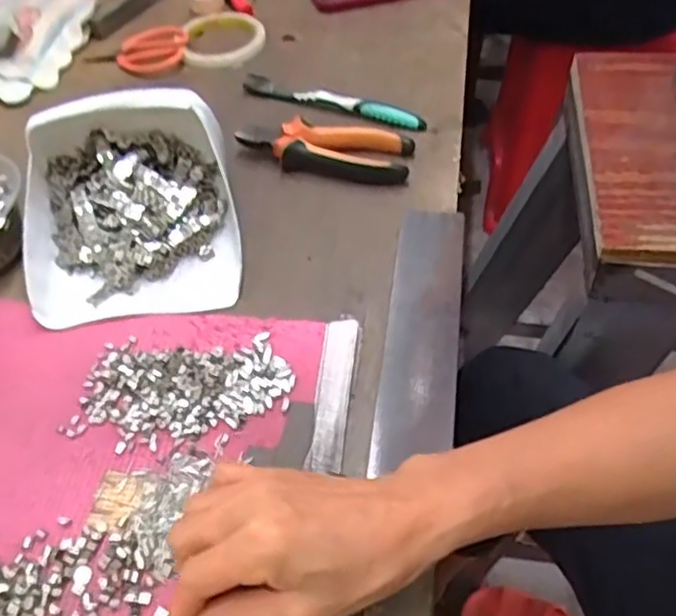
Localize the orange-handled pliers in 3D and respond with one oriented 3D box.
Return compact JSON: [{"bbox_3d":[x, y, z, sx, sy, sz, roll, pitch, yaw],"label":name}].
[{"bbox_3d":[-0.010,-0.136,0.585,0.144,0.023,0.053,11,52,12],"label":"orange-handled pliers"}]

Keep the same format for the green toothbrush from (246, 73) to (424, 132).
[{"bbox_3d":[-0.005,-0.193,0.642,0.183,0.022,0.016,18,54,17],"label":"green toothbrush"}]

